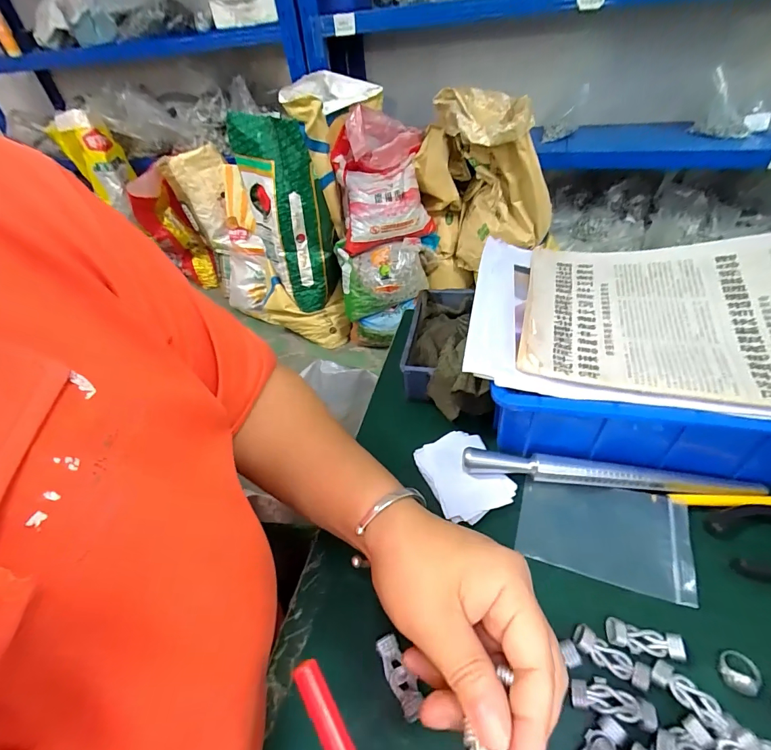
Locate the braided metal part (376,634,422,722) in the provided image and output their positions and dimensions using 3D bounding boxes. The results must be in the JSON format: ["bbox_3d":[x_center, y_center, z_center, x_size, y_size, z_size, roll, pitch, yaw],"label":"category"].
[{"bbox_3d":[0.009,0.195,0.259,0.015,0.008,0.046,-23,46,-16],"label":"braided metal part"}]

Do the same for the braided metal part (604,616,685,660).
[{"bbox_3d":[0.169,0.173,0.261,0.044,0.009,0.016,6,45,14],"label":"braided metal part"}]

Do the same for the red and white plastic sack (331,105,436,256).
[{"bbox_3d":[-0.028,-0.776,1.529,0.329,0.188,0.543,-9,67,-2],"label":"red and white plastic sack"}]

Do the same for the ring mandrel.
[{"bbox_3d":[0.183,0.083,0.333,0.230,0.018,0.019,3,44,11],"label":"ring mandrel"}]

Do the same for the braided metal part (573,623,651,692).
[{"bbox_3d":[0.144,0.181,0.257,0.045,0.009,0.016,24,51,29],"label":"braided metal part"}]

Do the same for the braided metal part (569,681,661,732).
[{"bbox_3d":[0.136,0.197,0.240,0.046,0.006,0.015,8,45,15],"label":"braided metal part"}]

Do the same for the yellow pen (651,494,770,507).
[{"bbox_3d":[0.281,0.101,0.319,0.123,0.010,0.011,1,44,8],"label":"yellow pen"}]

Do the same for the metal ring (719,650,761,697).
[{"bbox_3d":[0.219,0.182,0.246,0.020,0.011,0.023,29,54,32],"label":"metal ring"}]

